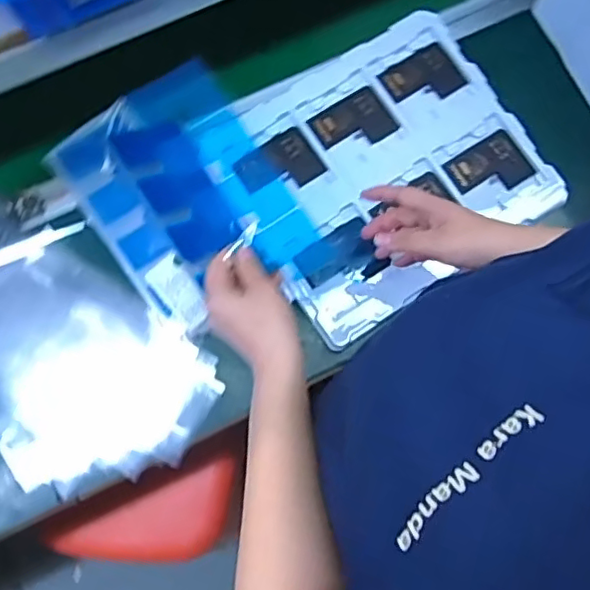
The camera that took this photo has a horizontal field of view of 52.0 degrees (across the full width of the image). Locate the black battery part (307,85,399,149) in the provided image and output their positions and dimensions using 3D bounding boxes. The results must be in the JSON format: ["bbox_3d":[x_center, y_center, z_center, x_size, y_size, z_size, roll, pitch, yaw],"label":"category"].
[{"bbox_3d":[0.067,-0.197,0.696,0.086,0.007,0.065,-33,80,-8],"label":"black battery part"}]

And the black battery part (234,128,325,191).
[{"bbox_3d":[-0.017,-0.144,0.685,0.086,0.004,0.064,-36,92,-10],"label":"black battery part"}]

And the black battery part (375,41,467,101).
[{"bbox_3d":[0.149,-0.253,0.704,0.087,0.011,0.060,-29,79,-7],"label":"black battery part"}]

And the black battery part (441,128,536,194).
[{"bbox_3d":[0.221,-0.144,0.688,0.087,0.005,0.065,-33,80,-8],"label":"black battery part"}]

